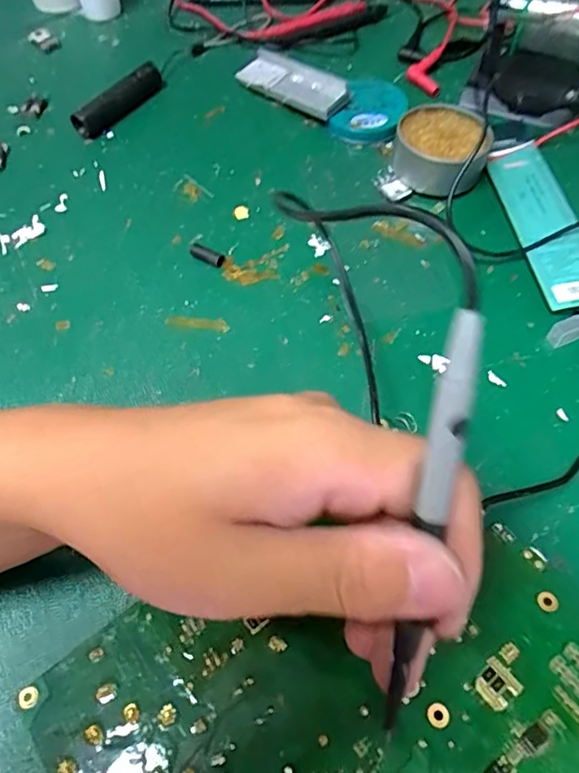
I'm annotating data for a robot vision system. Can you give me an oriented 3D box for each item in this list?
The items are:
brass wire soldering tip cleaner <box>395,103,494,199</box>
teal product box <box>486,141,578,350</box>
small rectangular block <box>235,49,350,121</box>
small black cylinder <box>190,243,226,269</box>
[{"bbox_3d":[0.107,-0.166,0.376,0.059,0.029,0.064,-1,61,3],"label":"brass wire soldering tip cleaner"},{"bbox_3d":[0.168,-0.099,0.351,0.047,0.013,0.161,-6,61,0],"label":"teal product box"},{"bbox_3d":[0.004,-0.240,0.430,0.098,0.017,0.036,34,68,20],"label":"small rectangular block"},{"bbox_3d":[-0.054,-0.086,0.355,0.026,0.007,0.010,25,65,16],"label":"small black cylinder"}]

